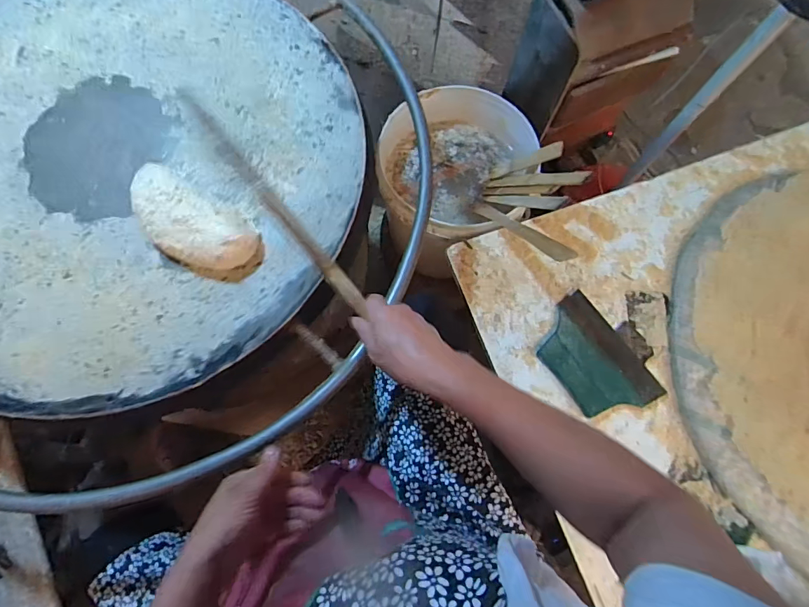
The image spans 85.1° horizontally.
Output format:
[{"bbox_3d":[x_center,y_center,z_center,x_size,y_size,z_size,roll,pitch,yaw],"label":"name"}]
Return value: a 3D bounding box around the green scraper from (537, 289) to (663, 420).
[{"bbox_3d":[0.290,0.087,0.674,0.123,0.014,0.191,-35,77,-9],"label":"green scraper"}]

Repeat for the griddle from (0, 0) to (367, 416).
[{"bbox_3d":[-0.383,-0.213,0.548,0.601,0.048,0.665,-30,76,-8],"label":"griddle"}]

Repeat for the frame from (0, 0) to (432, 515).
[{"bbox_3d":[-0.390,-0.197,0.581,0.820,0.046,0.860,-19,75,-5],"label":"frame"}]

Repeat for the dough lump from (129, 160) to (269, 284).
[{"bbox_3d":[-0.249,-0.091,0.509,0.167,0.042,0.083,30,76,8],"label":"dough lump"}]

